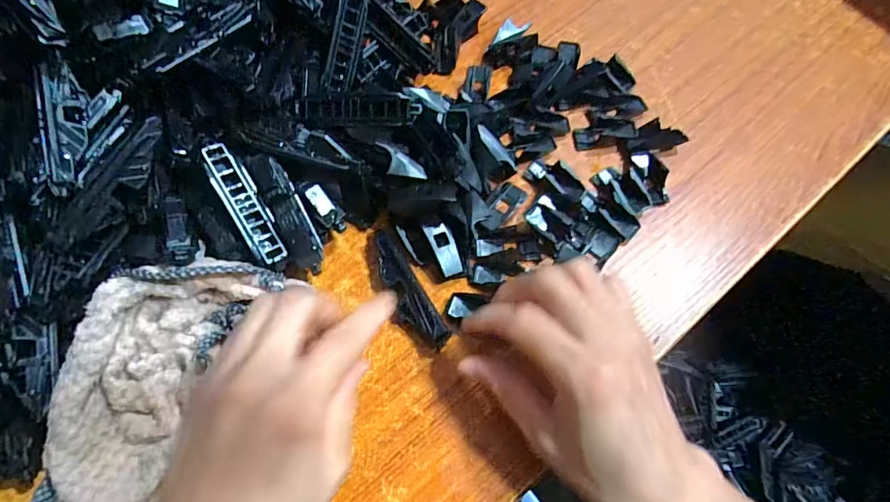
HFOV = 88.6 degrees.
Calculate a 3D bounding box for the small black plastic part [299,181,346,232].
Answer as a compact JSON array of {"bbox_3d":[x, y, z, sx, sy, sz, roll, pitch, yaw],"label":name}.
[{"bbox_3d":[-0.075,-0.028,0.285,0.015,0.009,0.037,-38,92,-16],"label":"small black plastic part"}]

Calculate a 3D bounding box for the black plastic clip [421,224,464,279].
[{"bbox_3d":[0.000,-0.001,0.281,0.015,0.004,0.034,-24,87,-10],"label":"black plastic clip"}]

